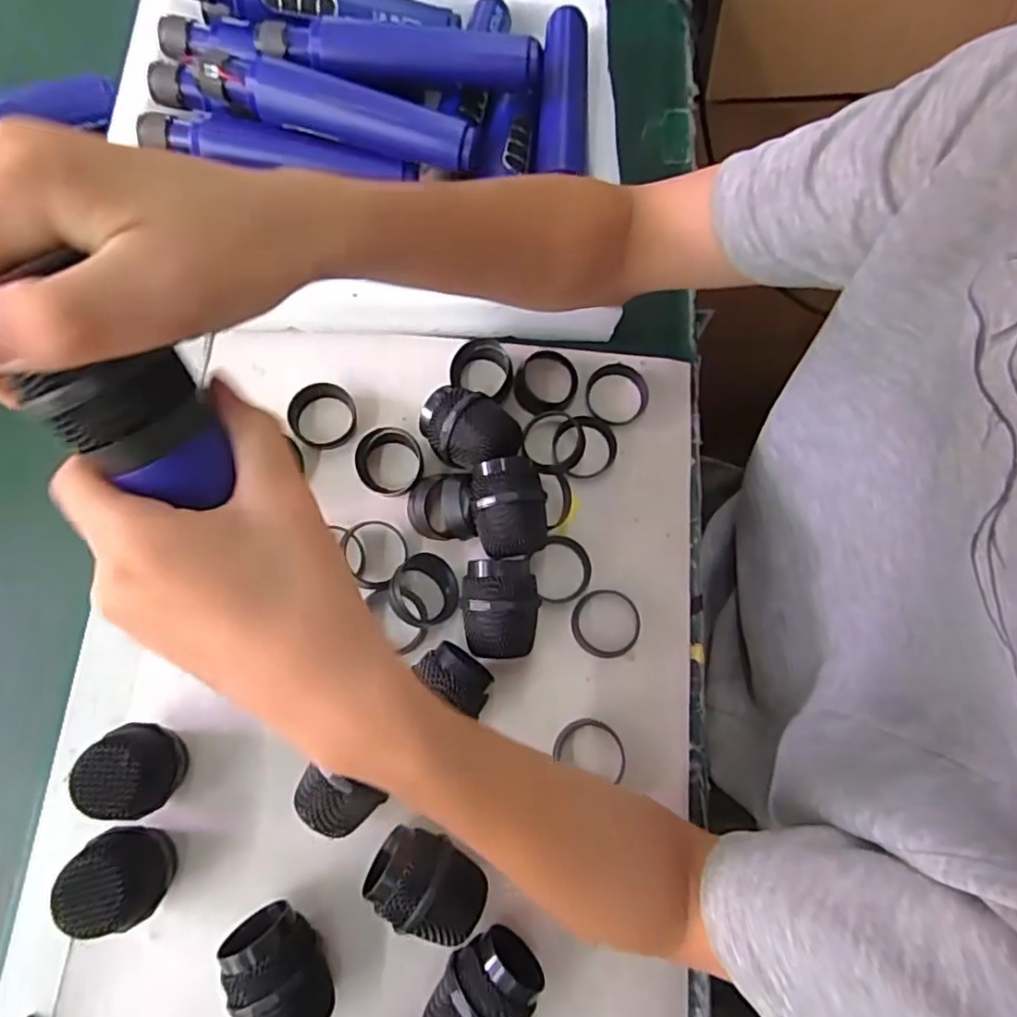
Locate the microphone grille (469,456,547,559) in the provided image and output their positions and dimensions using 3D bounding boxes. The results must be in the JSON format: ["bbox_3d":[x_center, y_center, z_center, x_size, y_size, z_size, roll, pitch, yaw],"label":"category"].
[{"bbox_3d":[-0.001,0.001,0.399,0.043,0.054,0.057,-14,75,-7],"label":"microphone grille"}]

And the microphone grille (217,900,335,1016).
[{"bbox_3d":[-0.117,0.240,0.326,0.043,0.043,0.063,-36,79,-12],"label":"microphone grille"}]

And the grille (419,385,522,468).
[{"bbox_3d":[-0.026,-0.049,0.411,0.064,0.053,0.049,38,76,8],"label":"grille"}]

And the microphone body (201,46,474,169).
[{"bbox_3d":[-0.112,-0.262,0.416,0.186,0.029,0.028,15,74,1],"label":"microphone body"}]

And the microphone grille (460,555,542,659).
[{"bbox_3d":[-0.005,0.061,0.387,0.045,0.047,0.058,-6,74,-5],"label":"microphone grille"}]

